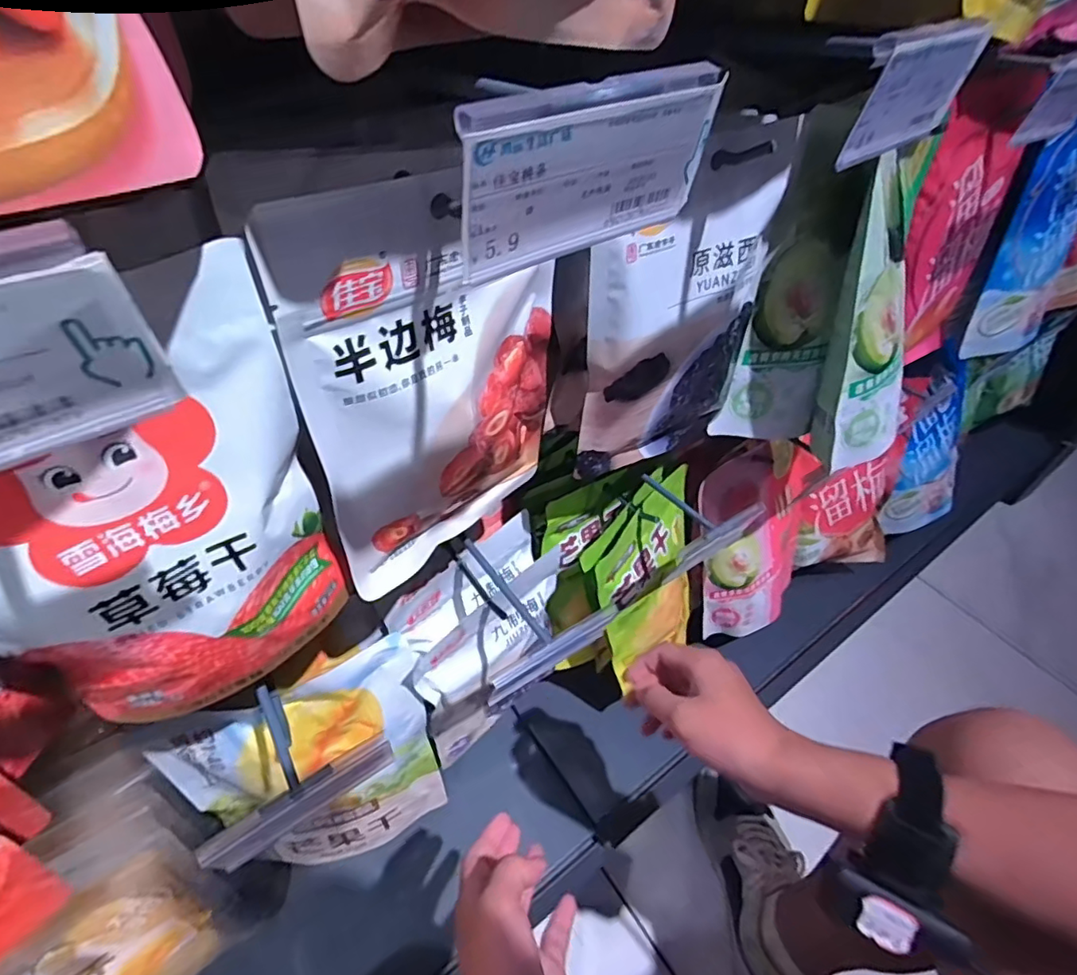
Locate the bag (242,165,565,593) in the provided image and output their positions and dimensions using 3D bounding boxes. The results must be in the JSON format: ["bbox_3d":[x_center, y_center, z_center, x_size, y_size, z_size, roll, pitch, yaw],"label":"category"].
[{"bbox_3d":[-0.045,-0.048,0.303,0.018,0.222,0.155,37,54,26],"label":"bag"}]

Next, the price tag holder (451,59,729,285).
[{"bbox_3d":[0.014,-0.088,0.158,0.086,0.046,0.013,-27,55,-26],"label":"price tag holder"}]

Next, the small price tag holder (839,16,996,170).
[{"bbox_3d":[0.153,-0.160,0.226,0.086,0.042,0.009,-31,57,-29],"label":"small price tag holder"}]

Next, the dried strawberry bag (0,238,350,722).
[{"bbox_3d":[-0.159,0.027,0.232,0.144,0.210,0.025,-31,56,-29],"label":"dried strawberry bag"}]

